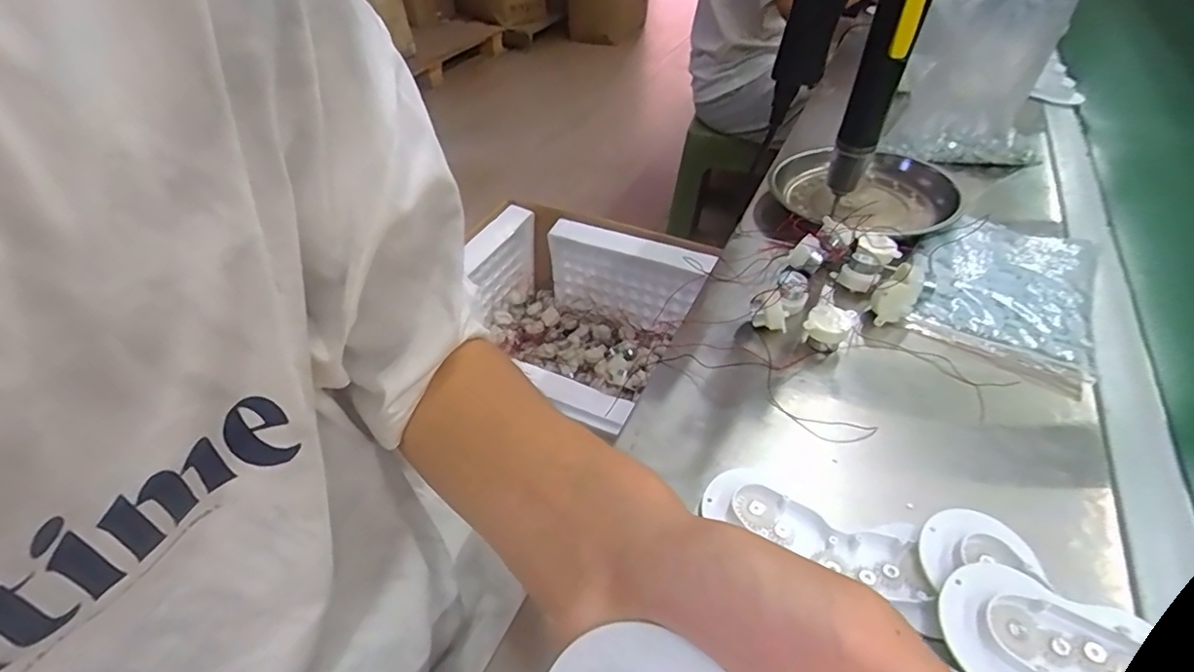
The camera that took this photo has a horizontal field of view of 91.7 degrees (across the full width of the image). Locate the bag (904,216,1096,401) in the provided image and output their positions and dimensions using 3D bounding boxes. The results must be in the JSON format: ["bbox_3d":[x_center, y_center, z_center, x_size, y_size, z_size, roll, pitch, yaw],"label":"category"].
[{"bbox_3d":[0.345,-0.042,0.496,0.131,0.031,0.184,19,46,20],"label":"bag"}]

